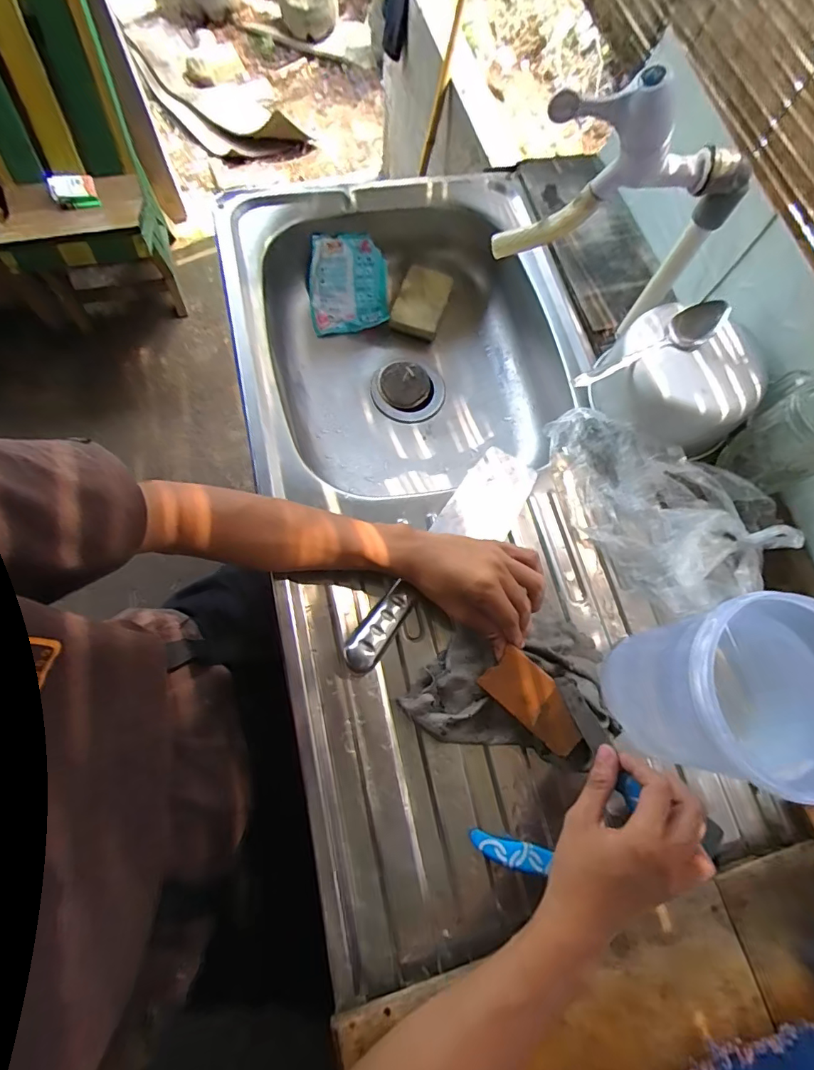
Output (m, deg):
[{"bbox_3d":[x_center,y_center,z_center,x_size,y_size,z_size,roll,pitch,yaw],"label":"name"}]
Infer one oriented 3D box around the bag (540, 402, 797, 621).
[{"bbox_3d":[0.260,-0.039,0.510,0.150,0.064,0.257,-35,71,-14],"label":"bag"}]

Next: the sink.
[{"bbox_3d":[0.046,-0.050,0.569,0.399,0.147,0.846,-11,73,-7],"label":"sink"}]

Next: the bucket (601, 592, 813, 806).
[{"bbox_3d":[0.252,0.128,0.381,0.126,0.146,0.125,1,72,-3],"label":"bucket"}]

